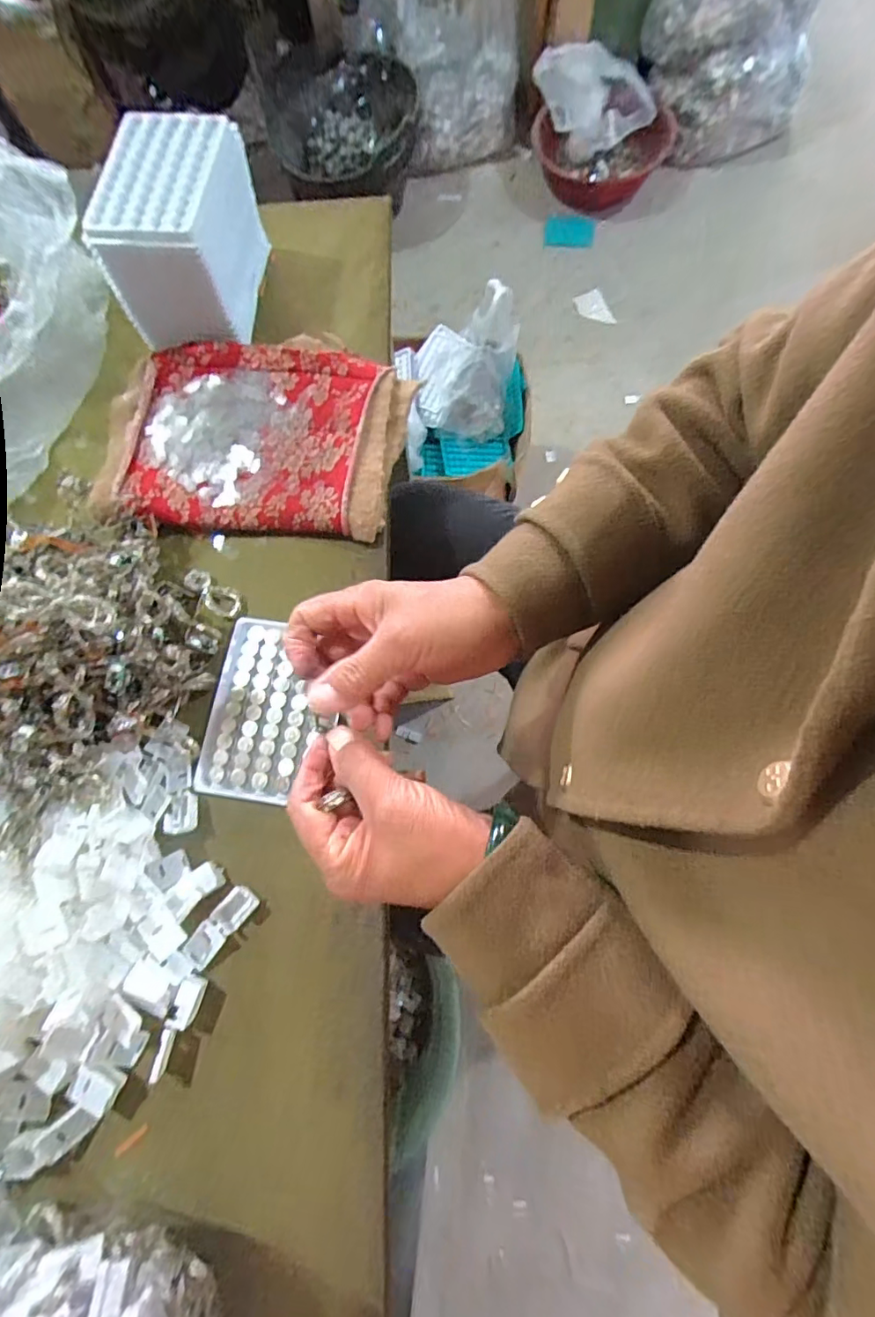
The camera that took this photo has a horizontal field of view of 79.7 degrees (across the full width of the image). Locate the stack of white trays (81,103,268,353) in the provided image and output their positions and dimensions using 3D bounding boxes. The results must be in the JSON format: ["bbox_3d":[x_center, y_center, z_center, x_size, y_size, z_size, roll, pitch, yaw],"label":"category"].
[{"bbox_3d":[-0.209,-0.349,0.432,0.097,0.083,0.134,5,76,2],"label":"stack of white trays"}]

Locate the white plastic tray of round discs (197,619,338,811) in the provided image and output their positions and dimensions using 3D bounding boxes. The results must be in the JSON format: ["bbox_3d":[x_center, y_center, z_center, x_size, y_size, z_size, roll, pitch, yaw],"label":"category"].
[{"bbox_3d":[-0.123,0.036,0.381,0.081,0.013,0.129,5,76,2],"label":"white plastic tray of round discs"}]

